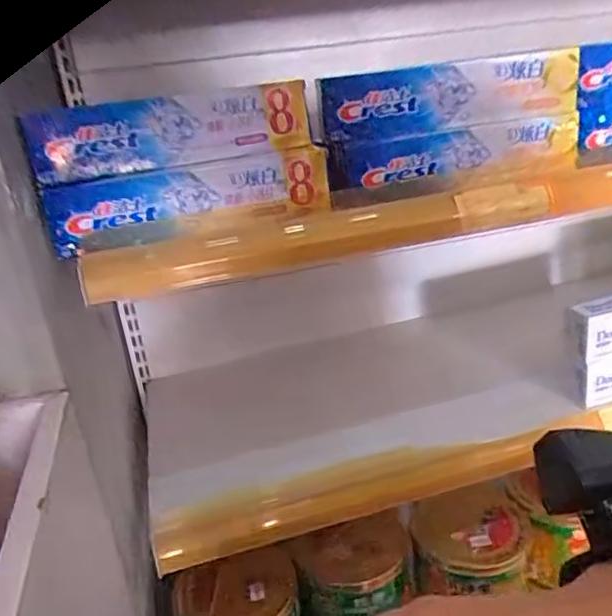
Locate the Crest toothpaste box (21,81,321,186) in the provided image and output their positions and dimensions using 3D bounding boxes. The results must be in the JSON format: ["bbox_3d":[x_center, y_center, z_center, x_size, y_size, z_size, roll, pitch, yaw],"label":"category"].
[{"bbox_3d":[-0.102,-0.145,0.489,0.228,0.052,0.036,-17,22,-24],"label":"Crest toothpaste box"}]

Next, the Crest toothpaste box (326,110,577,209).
[{"bbox_3d":[0.137,-0.138,0.551,0.242,0.051,0.036,-13,21,-15],"label":"Crest toothpaste box"}]

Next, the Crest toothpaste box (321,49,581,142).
[{"bbox_3d":[0.130,-0.193,0.546,0.234,0.053,0.031,-9,20,-6],"label":"Crest toothpaste box"}]

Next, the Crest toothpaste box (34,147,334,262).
[{"bbox_3d":[-0.091,-0.090,0.492,0.224,0.051,0.036,-15,21,-20],"label":"Crest toothpaste box"}]

